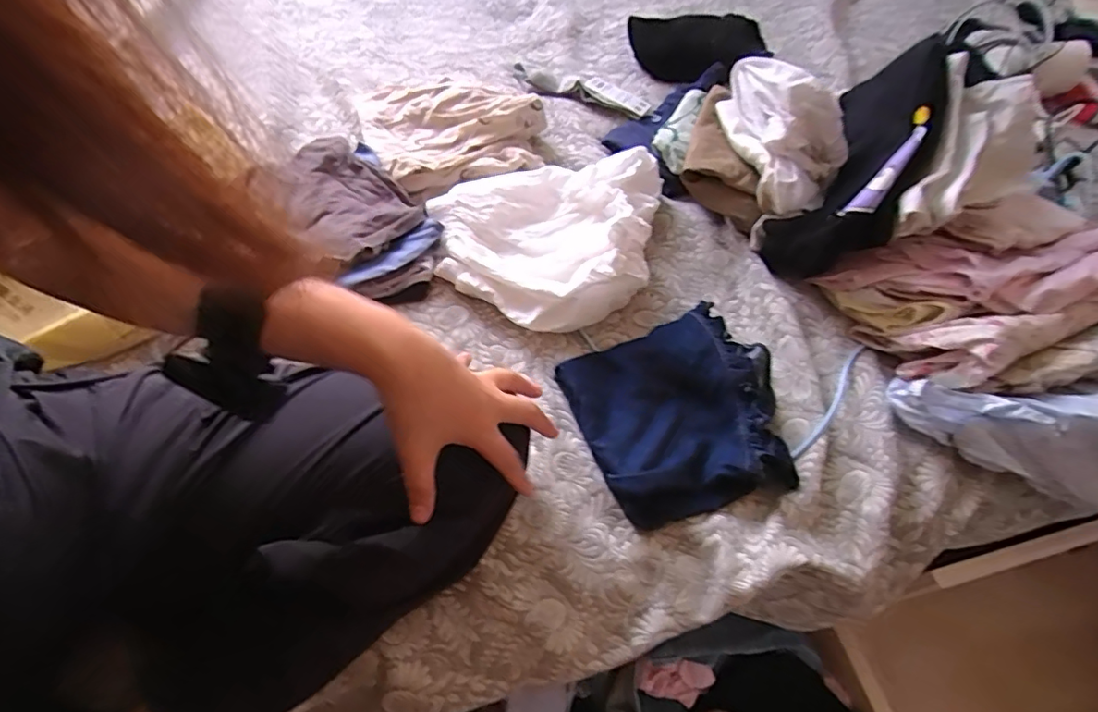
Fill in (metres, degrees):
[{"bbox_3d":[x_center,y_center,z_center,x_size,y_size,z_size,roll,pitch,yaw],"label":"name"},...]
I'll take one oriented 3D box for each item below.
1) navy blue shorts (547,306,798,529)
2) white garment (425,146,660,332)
[{"bbox_3d":[0.135,0.053,0.546,0.204,0.041,0.200,-20,61,-13],"label":"navy blue shorts"},{"bbox_3d":[-0.005,-0.157,0.641,0.252,0.051,0.258,1,59,-1],"label":"white garment"}]

